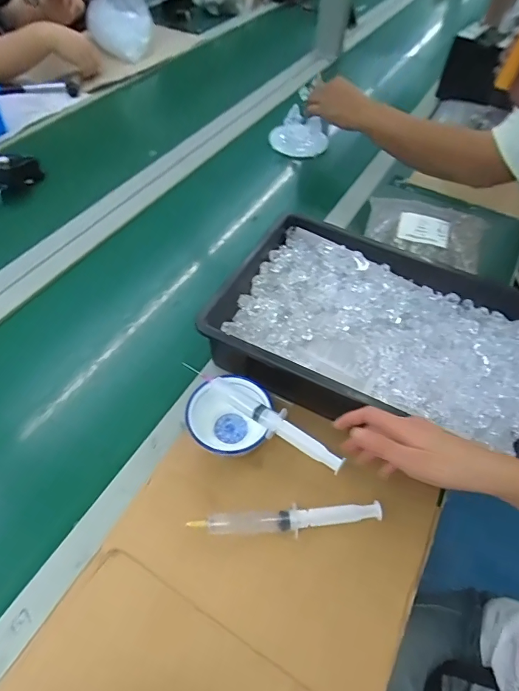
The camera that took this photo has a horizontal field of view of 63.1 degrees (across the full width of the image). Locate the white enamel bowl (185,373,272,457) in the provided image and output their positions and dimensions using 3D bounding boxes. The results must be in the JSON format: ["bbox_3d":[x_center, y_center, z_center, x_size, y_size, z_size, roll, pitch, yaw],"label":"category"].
[{"bbox_3d":[-0.036,0.086,0.493,0.090,0.046,0.093,1,53,-2],"label":"white enamel bowl"}]

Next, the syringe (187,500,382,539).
[{"bbox_3d":[0.031,0.185,0.448,0.198,0.015,0.025,-6,54,-7],"label":"syringe"}]

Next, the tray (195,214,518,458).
[{"bbox_3d":[0.161,-0.004,0.554,0.422,0.081,0.289,22,56,13],"label":"tray"}]

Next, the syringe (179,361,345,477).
[{"bbox_3d":[0.001,0.074,0.473,0.208,0.032,0.027,37,60,22],"label":"syringe"}]

